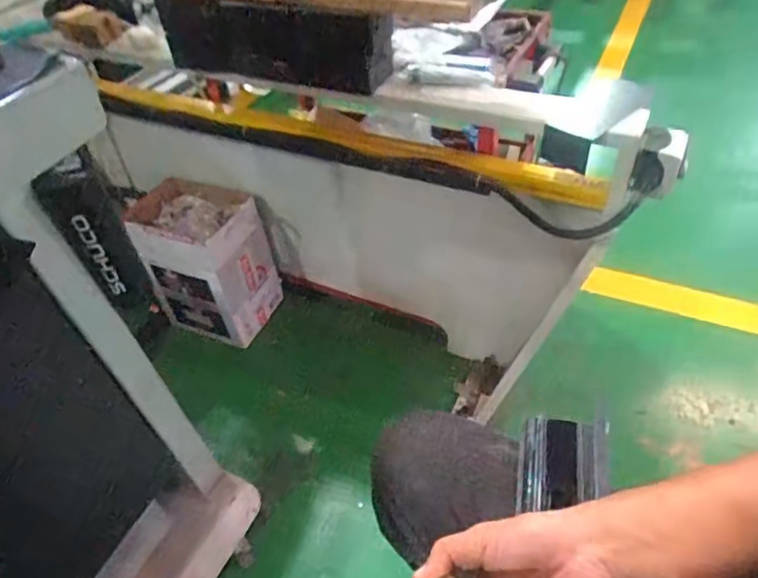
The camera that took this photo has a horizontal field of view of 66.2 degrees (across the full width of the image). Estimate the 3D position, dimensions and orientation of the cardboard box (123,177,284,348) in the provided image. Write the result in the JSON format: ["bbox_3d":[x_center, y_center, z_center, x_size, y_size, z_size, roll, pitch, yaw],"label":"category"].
[{"bbox_3d":[-0.448,-0.082,1.555,0.299,0.346,0.255,13,49,17],"label":"cardboard box"}]

